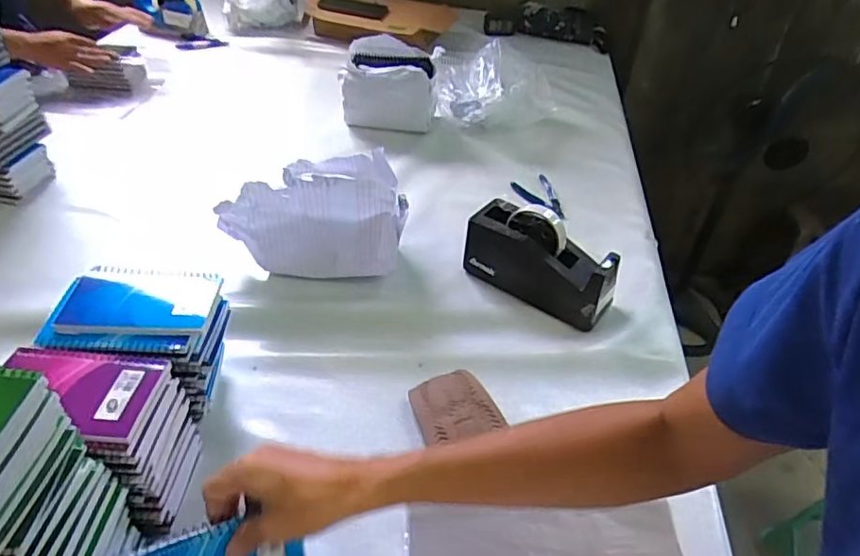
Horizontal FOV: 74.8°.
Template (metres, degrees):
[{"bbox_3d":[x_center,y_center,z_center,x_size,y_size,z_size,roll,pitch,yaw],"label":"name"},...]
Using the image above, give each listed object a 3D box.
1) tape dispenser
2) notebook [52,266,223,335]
[{"bbox_3d":[0.148,-0.024,0.756,0.199,0.106,0.077,31,46,27],"label":"tape dispenser"},{"bbox_3d":[-0.271,0.019,0.532,0.133,0.010,0.083,1,40,-5],"label":"notebook"}]

